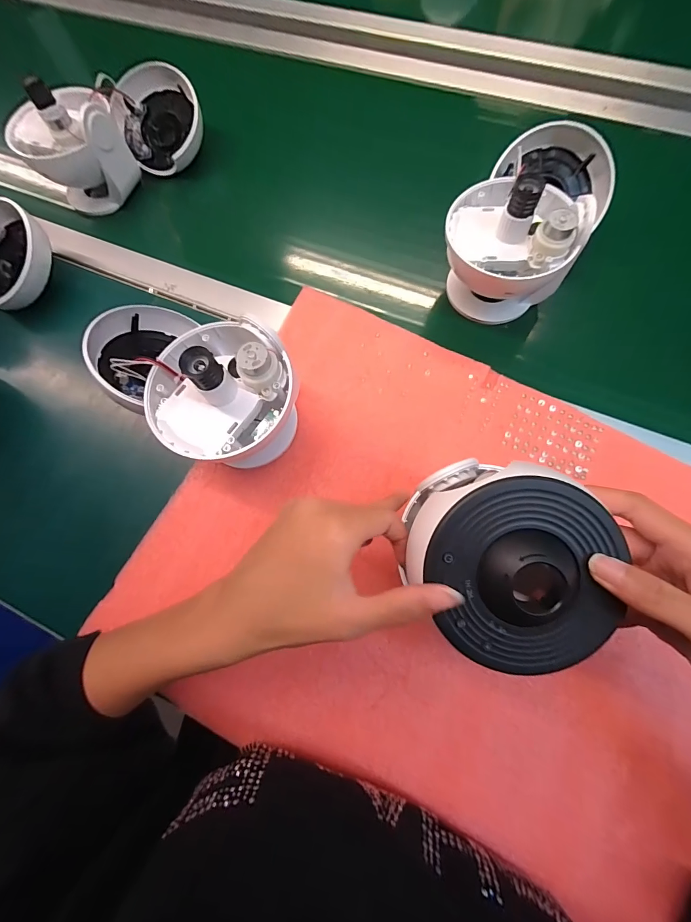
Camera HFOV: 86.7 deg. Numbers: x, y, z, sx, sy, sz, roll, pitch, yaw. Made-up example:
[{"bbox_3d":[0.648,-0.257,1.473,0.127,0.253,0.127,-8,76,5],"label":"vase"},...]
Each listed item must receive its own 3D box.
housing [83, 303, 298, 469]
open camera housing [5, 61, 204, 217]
[{"bbox_3d":[-0.133,-0.071,0.316,0.208,0.109,0.108,29,77,13],"label":"housing"},{"bbox_3d":[-0.279,-0.401,0.446,0.207,0.104,0.107,-34,72,-6],"label":"open camera housing"}]

